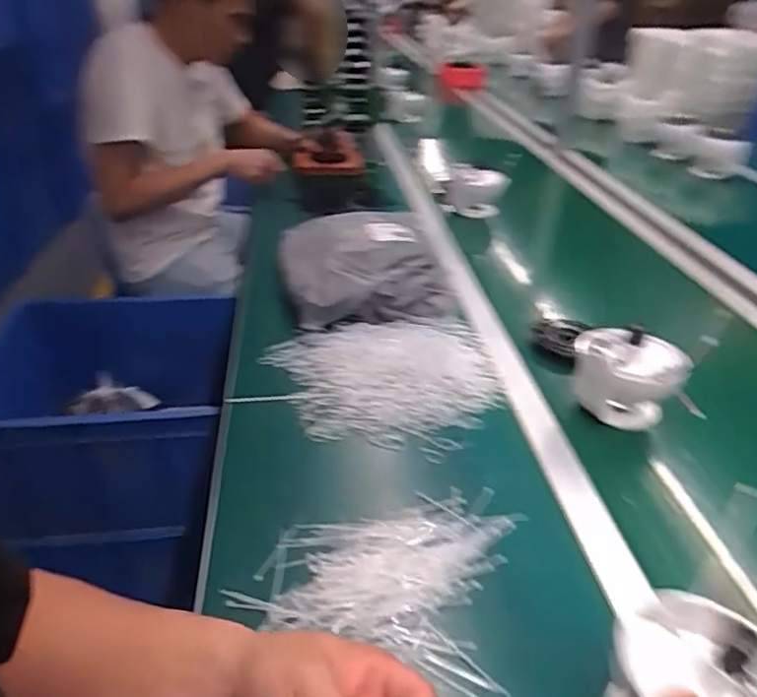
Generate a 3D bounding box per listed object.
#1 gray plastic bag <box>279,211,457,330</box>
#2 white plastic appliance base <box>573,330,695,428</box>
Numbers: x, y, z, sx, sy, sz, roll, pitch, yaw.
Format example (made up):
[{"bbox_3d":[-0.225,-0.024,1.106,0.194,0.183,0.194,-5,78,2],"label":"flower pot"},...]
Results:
[{"bbox_3d":[-0.026,-0.143,0.977,0.253,0.072,0.295,-4,32,-9],"label":"gray plastic bag"},{"bbox_3d":[0.301,0.032,0.733,0.115,0.098,0.088,7,32,7],"label":"white plastic appliance base"}]

